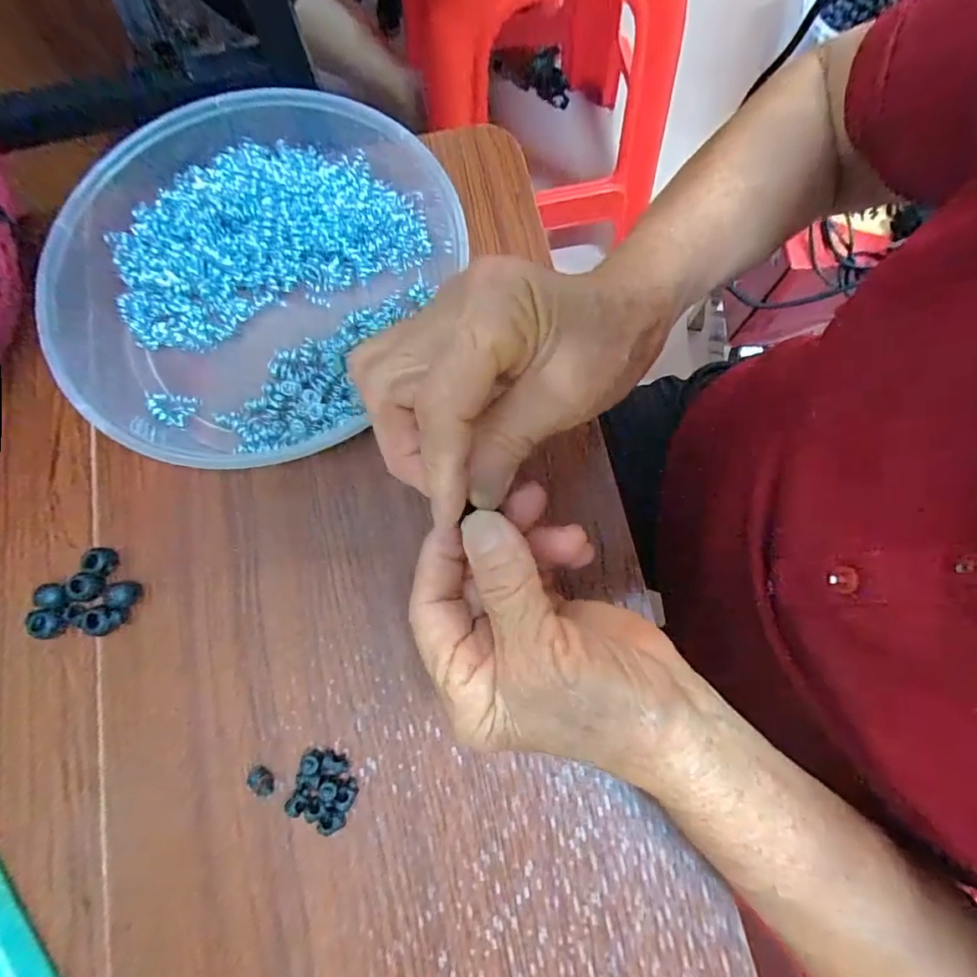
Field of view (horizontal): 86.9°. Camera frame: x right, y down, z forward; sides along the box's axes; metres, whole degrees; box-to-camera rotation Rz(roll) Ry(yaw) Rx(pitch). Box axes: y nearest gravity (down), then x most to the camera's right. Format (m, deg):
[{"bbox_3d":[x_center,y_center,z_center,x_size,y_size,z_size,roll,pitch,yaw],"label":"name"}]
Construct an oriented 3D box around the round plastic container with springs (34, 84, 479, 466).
[{"bbox_3d":[-0.138,-0.119,0.303,0.227,0.051,0.225,0,76,2],"label":"round plastic container with springs"}]

